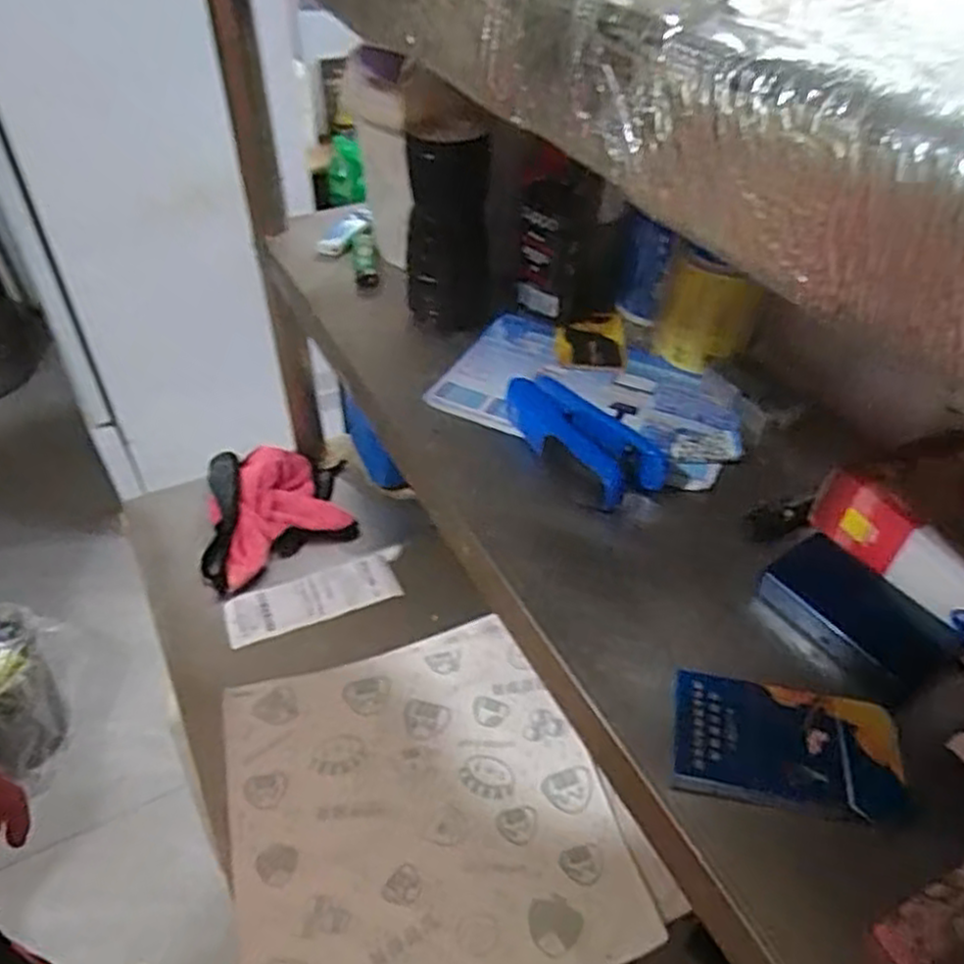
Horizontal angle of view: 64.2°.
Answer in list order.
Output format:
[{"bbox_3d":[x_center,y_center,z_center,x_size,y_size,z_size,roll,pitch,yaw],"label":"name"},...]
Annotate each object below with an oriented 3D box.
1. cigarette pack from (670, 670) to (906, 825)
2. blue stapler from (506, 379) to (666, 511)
[{"bbox_3d":[0.139,0.121,0.352,0.099,0.012,0.055,11,44,9],"label":"cigarette pack"},{"bbox_3d":[0.060,-0.029,0.505,0.045,0.032,0.121,-31,53,-30],"label":"blue stapler"}]

